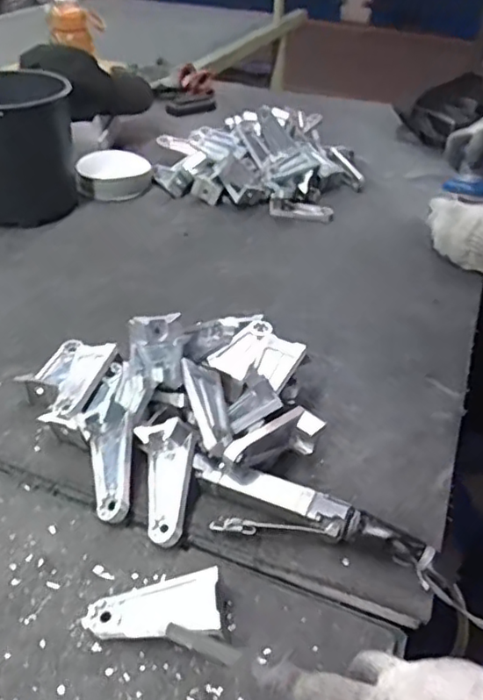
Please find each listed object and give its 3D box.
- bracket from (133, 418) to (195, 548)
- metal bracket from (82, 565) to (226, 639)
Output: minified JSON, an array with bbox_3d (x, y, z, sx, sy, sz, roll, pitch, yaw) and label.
[{"bbox_3d":[-0.063,0.109,0.501,0.044,0.028,0.097,0,63,-4],"label":"bracket"},{"bbox_3d":[-0.060,0.189,0.434,0.096,0.032,0.039,-11,39,4],"label":"metal bracket"}]

